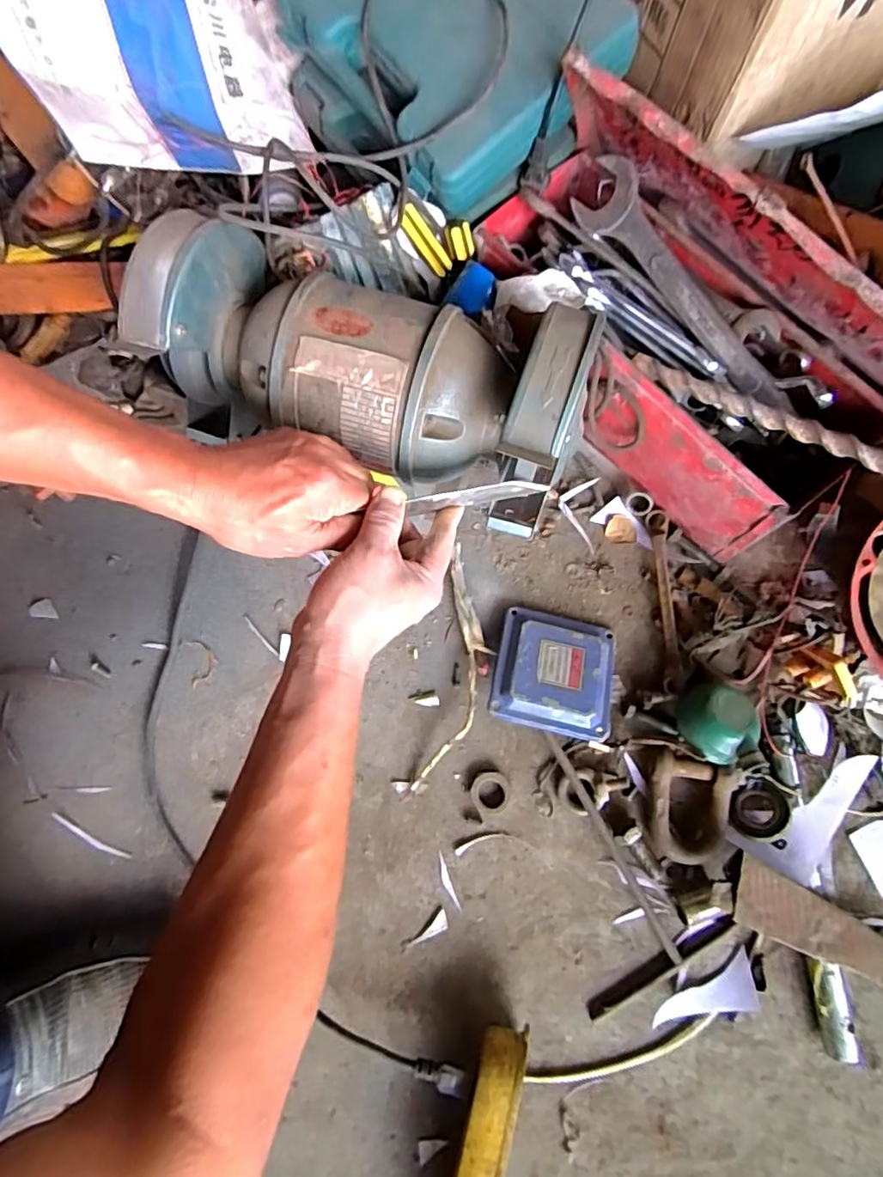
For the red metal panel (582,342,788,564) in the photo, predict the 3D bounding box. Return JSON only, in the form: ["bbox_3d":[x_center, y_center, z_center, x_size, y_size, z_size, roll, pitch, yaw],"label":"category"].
[{"bbox_3d":[0.210,-0.117,0.536,0.028,0.114,0.203,-44,79,-11],"label":"red metal panel"}]

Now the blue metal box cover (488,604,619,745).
[{"bbox_3d":[0.106,0.078,0.537,0.111,0.034,0.110,12,75,3],"label":"blue metal box cover"}]

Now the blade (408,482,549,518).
[{"bbox_3d":[0.029,-0.068,0.432,0.113,0.025,0.008,-11,78,-20],"label":"blade"}]

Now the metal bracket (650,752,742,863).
[{"bbox_3d":[0.214,0.192,0.506,0.068,0.020,0.088,15,89,8],"label":"metal bracket"}]

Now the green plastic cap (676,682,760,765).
[{"bbox_3d":[0.237,0.115,0.501,0.059,0.041,0.064,0,74,0],"label":"green plastic cap"}]

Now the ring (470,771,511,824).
[{"bbox_3d":[0.044,0.186,0.519,0.036,0.013,0.037,0,74,0],"label":"ring"}]

